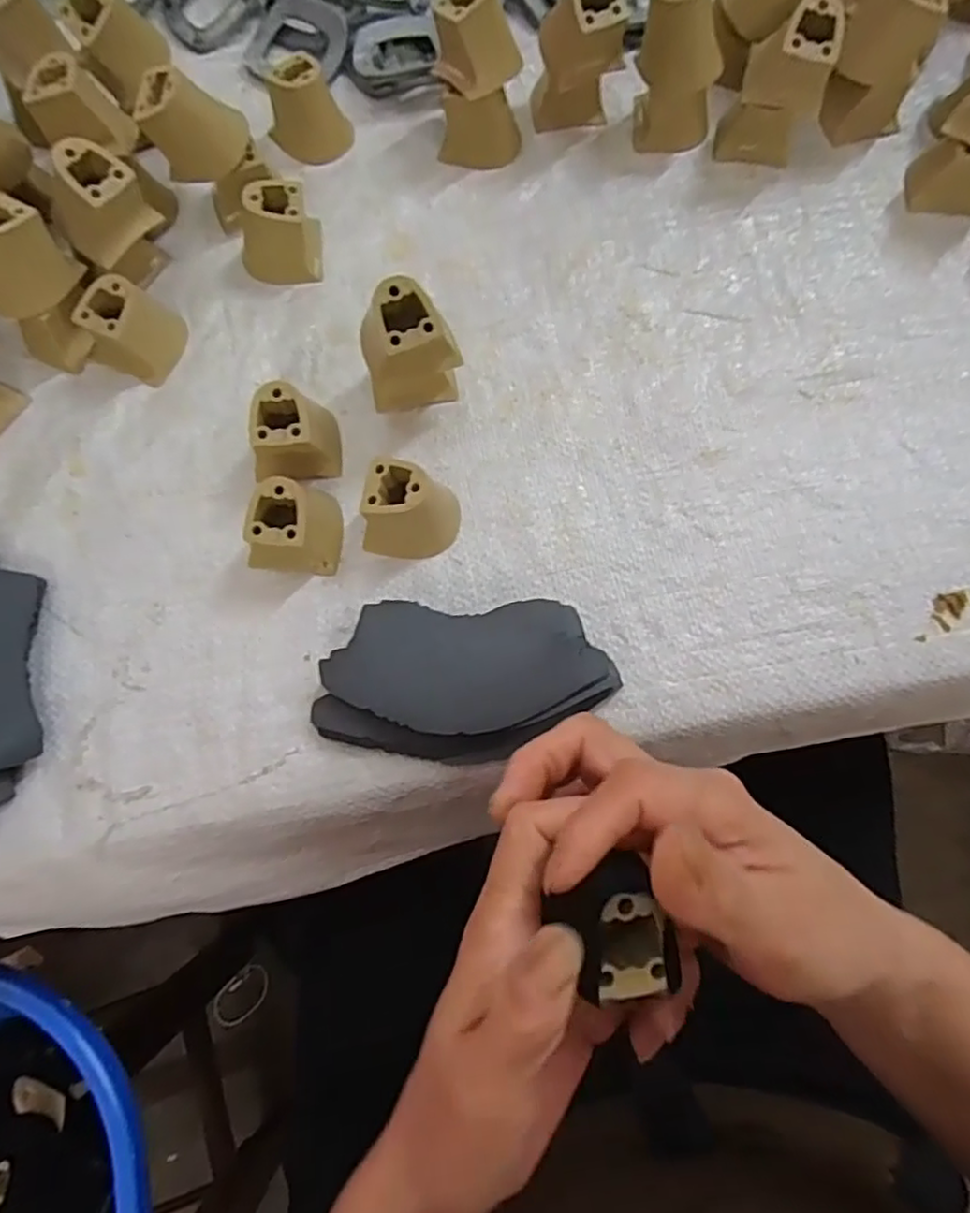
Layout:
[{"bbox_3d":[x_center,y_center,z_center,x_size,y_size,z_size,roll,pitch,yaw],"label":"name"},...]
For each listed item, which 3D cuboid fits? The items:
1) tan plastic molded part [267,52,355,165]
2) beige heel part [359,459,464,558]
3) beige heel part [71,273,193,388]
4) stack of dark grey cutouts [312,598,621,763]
[{"bbox_3d":[-0.103,-0.289,0.388,0.044,0.037,0.034,-19,75,-4],"label":"tan plastic molded part"},{"bbox_3d":[-0.036,-0.044,0.321,0.041,0.038,0.038,13,75,5],"label":"beige heel part"},{"bbox_3d":[-0.188,-0.149,0.351,0.043,0.036,0.039,25,77,8],"label":"beige heel part"},{"bbox_3d":[-0.009,0.033,0.303,0.129,0.027,0.068,-1,75,1],"label":"stack of dark grey cutouts"}]

